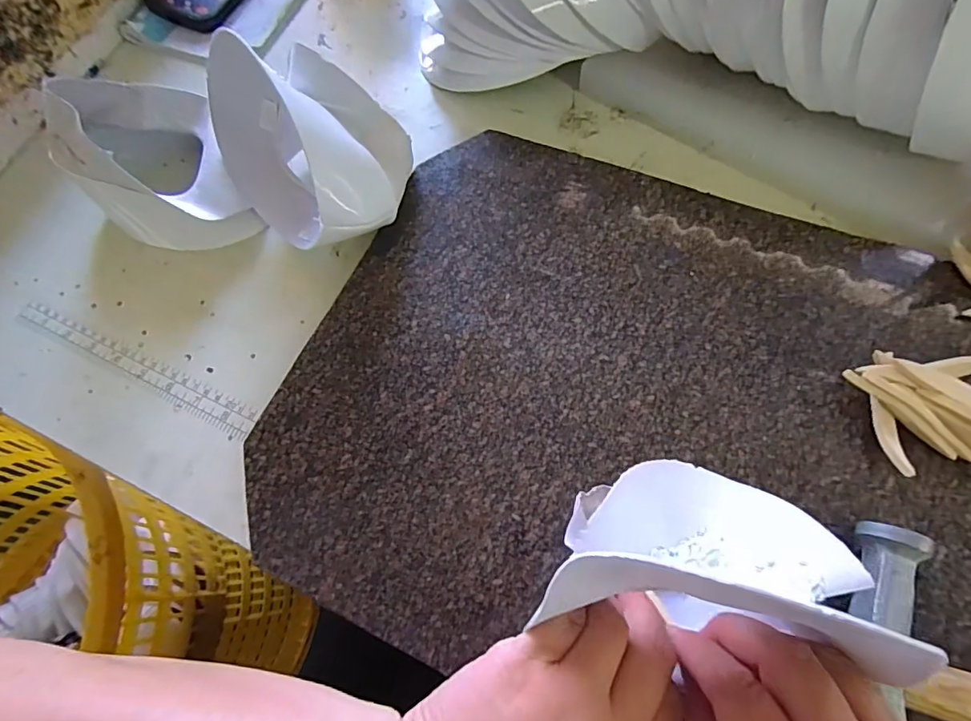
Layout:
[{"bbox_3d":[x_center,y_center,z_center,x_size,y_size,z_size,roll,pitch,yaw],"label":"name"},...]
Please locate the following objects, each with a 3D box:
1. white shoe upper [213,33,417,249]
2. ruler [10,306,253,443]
[{"bbox_3d":[-0.126,-0.156,0.343,0.112,0.079,0.154,-37,70,-10],"label":"white shoe upper"},{"bbox_3d":[-0.257,0.002,0.353,0.220,0.004,0.022,23,73,13],"label":"ruler"}]

